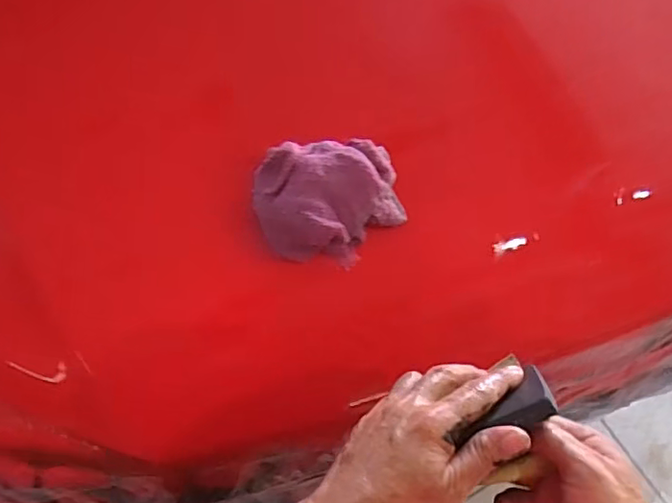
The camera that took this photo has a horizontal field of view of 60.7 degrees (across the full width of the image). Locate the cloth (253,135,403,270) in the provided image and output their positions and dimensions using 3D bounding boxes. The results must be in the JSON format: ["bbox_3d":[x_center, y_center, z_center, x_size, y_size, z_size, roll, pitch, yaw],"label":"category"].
[{"bbox_3d":[-0.003,-0.053,0.536,0.142,0.057,0.111,-16,64,-14],"label":"cloth"}]

